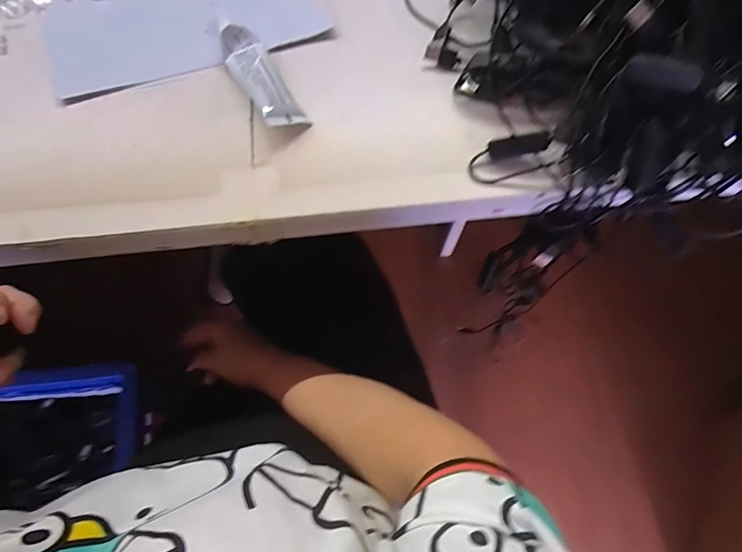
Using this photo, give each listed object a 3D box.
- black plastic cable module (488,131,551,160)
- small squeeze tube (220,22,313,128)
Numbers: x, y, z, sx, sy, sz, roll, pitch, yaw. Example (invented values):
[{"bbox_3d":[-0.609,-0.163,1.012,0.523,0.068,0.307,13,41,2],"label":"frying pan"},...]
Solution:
[{"bbox_3d":[0.111,-0.098,0.324,0.042,0.012,0.011,-6,69,17],"label":"black plastic cable module"},{"bbox_3d":[-0.088,-0.159,0.348,0.039,0.021,0.100,-24,72,-11],"label":"small squeeze tube"}]

